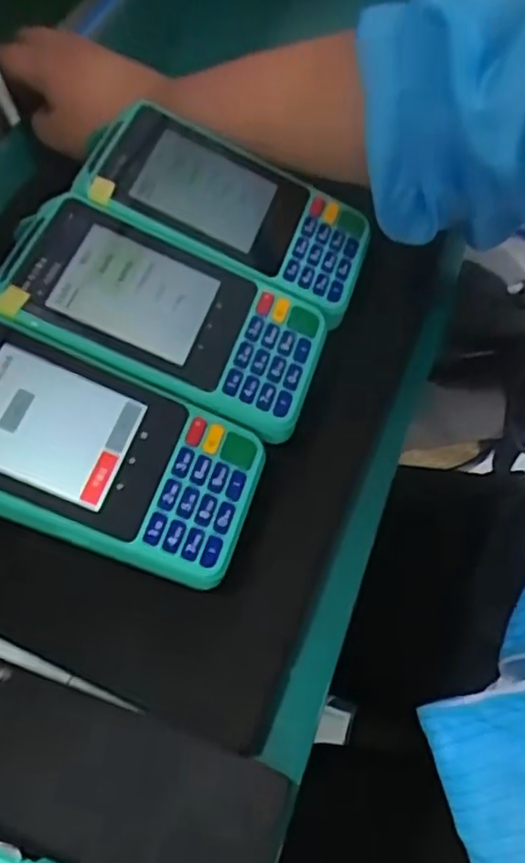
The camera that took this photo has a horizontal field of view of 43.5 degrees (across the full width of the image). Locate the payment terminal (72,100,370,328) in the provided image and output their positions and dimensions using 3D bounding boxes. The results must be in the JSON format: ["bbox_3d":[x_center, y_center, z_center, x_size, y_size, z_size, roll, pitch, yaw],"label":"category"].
[{"bbox_3d":[-0.015,-0.111,0.355,0.141,0.071,0.078,16,62,7],"label":"payment terminal"}]

